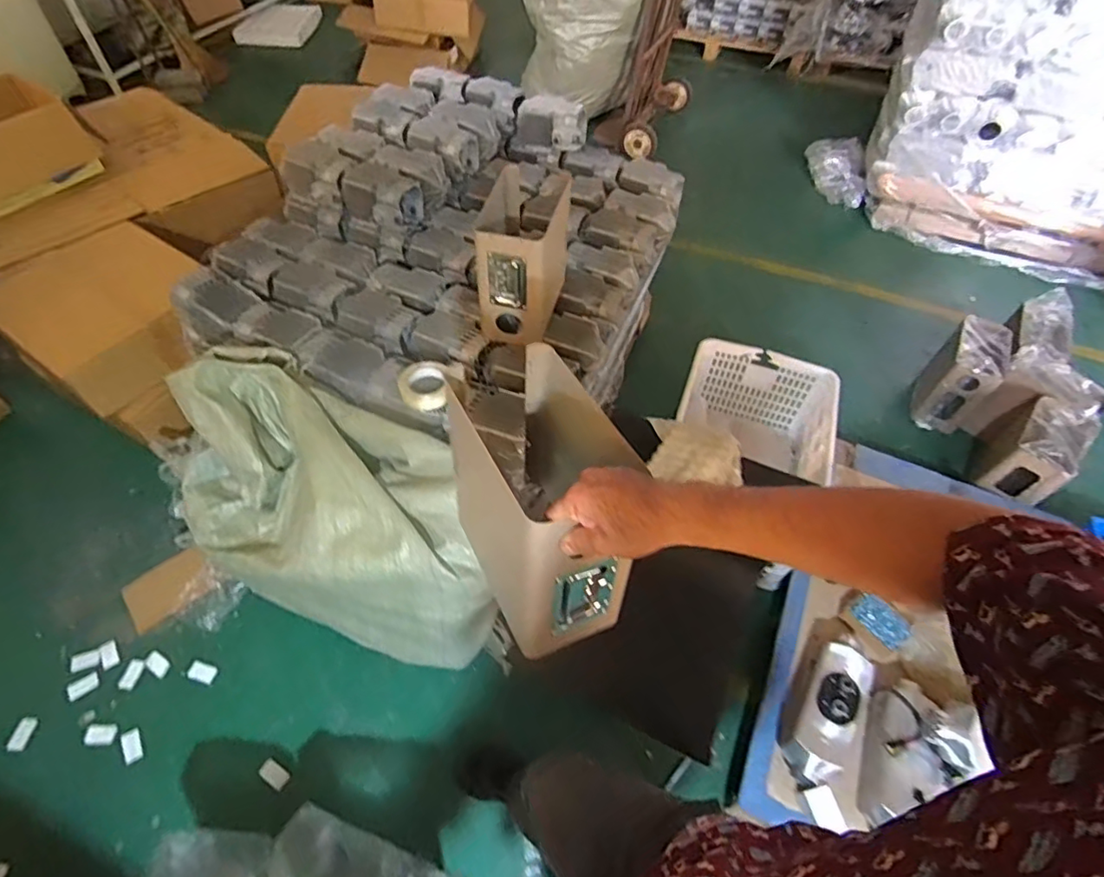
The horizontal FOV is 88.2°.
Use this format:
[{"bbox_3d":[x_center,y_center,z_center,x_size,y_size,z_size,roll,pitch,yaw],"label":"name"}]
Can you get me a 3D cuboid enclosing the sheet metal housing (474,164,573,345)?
[{"bbox_3d":[-0.058,-0.403,1.285,0.197,0.289,0.304,1,54,-1],"label":"sheet metal housing"}]

